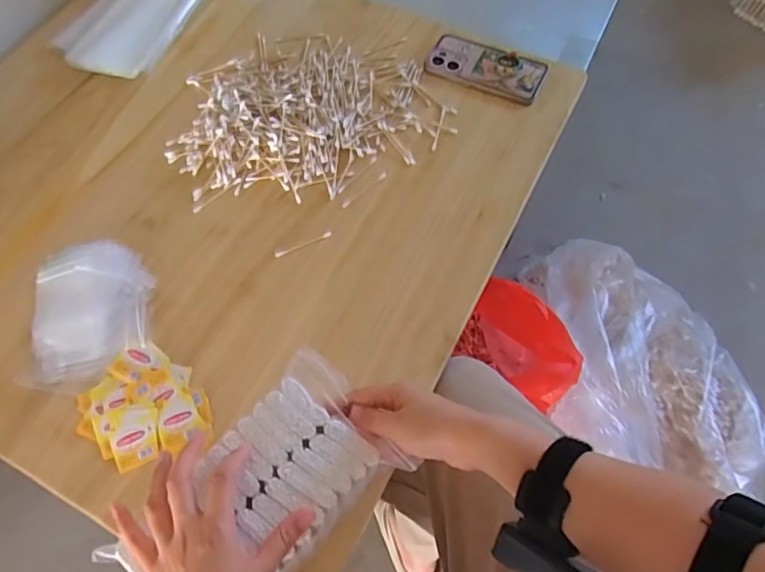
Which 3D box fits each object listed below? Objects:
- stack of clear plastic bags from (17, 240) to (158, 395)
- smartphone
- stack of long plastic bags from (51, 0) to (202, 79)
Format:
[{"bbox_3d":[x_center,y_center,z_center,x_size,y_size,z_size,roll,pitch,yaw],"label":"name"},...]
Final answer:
[{"bbox_3d":[-0.327,0.029,0.614,0.129,0.019,0.173,-2,65,0],"label":"stack of clear plastic bags"},{"bbox_3d":[0.144,-0.309,0.768,0.159,0.016,0.079,23,67,12],"label":"smartphone"},{"bbox_3d":[-0.374,-0.402,0.828,0.149,0.017,0.222,19,67,10],"label":"stack of long plastic bags"}]

